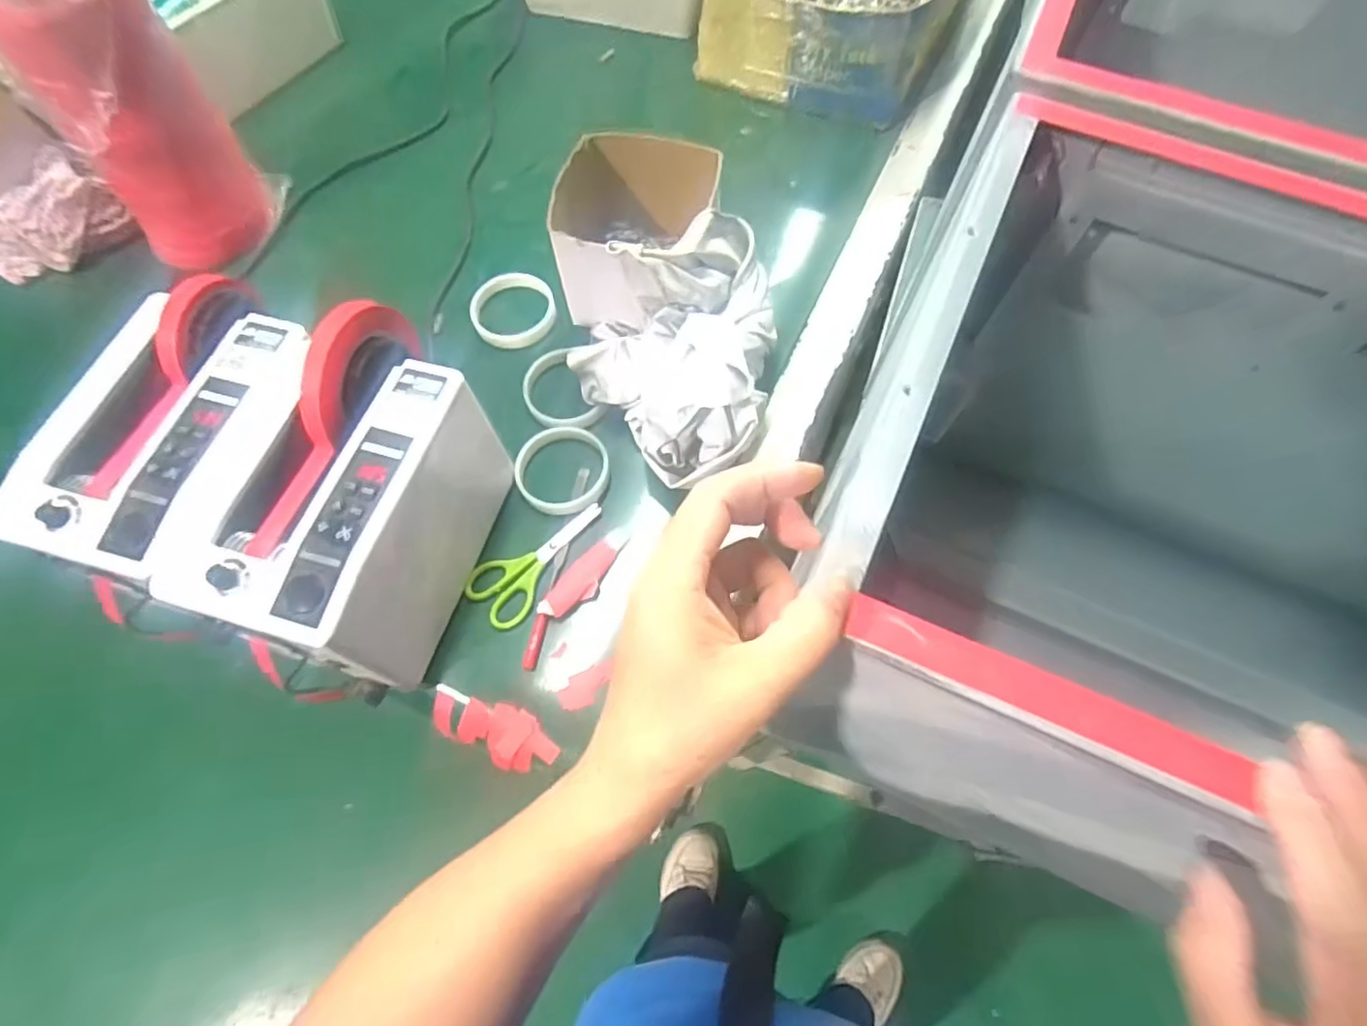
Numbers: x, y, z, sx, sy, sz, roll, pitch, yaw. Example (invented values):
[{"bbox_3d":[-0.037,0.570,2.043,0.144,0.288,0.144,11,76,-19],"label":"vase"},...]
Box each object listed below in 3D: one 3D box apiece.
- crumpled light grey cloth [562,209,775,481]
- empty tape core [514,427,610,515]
[{"bbox_3d":[-0.010,-0.148,0.581,0.176,0.124,0.228,6,67,3],"label":"crumpled light grey cloth"},{"bbox_3d":[-0.109,-0.040,0.589,0.082,0.017,0.075,-5,67,-1],"label":"empty tape core"}]

